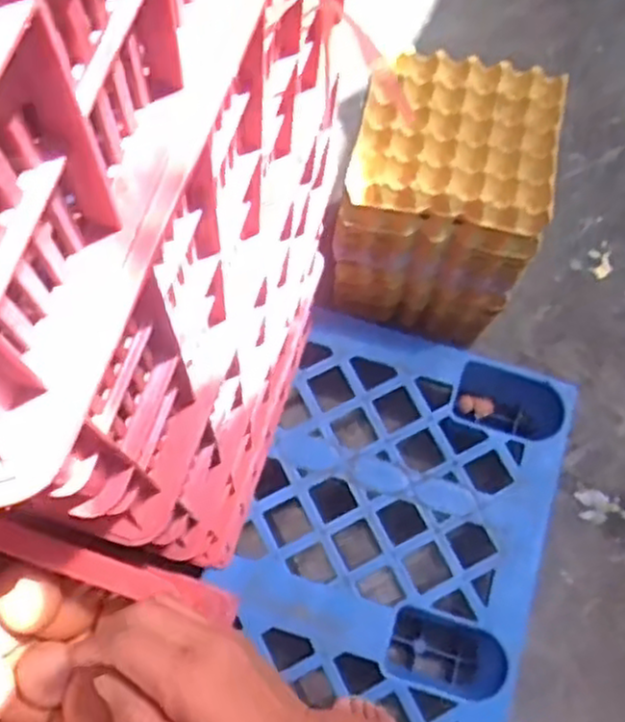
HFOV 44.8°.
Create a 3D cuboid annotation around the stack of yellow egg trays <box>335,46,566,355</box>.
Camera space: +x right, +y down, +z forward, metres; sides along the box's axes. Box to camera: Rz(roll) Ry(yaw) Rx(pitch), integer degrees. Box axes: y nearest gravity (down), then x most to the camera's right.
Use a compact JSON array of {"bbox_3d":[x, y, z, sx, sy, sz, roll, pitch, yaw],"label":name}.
[{"bbox_3d":[0.214,-0.266,1.311,0.290,0.427,0.295,12,73,3],"label":"stack of yellow egg trays"}]

